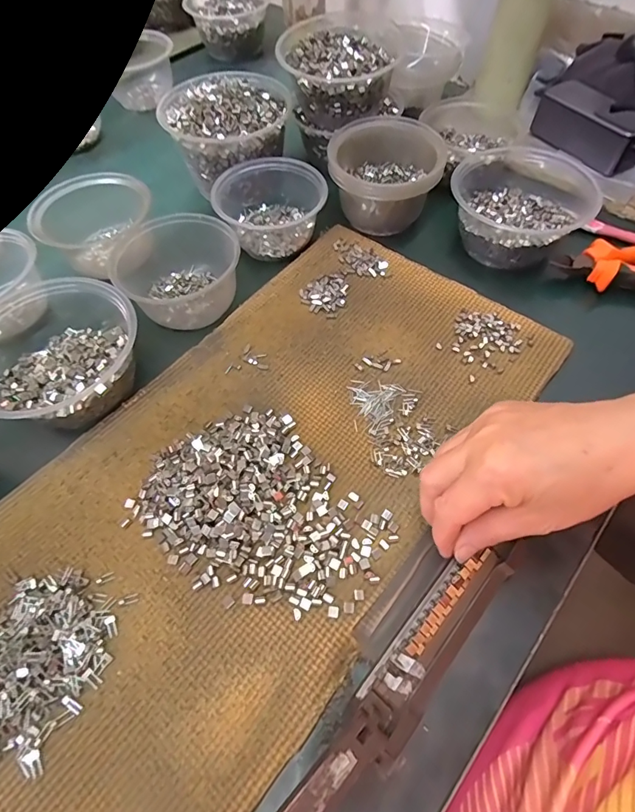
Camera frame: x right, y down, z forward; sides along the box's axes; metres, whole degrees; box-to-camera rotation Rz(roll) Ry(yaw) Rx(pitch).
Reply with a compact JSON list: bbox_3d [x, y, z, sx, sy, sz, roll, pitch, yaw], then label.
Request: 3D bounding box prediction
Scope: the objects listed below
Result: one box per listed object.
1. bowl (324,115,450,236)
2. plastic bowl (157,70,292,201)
[{"bbox_3d":[0.070,-0.240,0.456,0.107,0.068,0.109,-1,60,1],"label":"bowl"},{"bbox_3d":[-0.100,-0.314,0.495,0.135,0.076,0.127,-1,60,1],"label":"plastic bowl"}]

